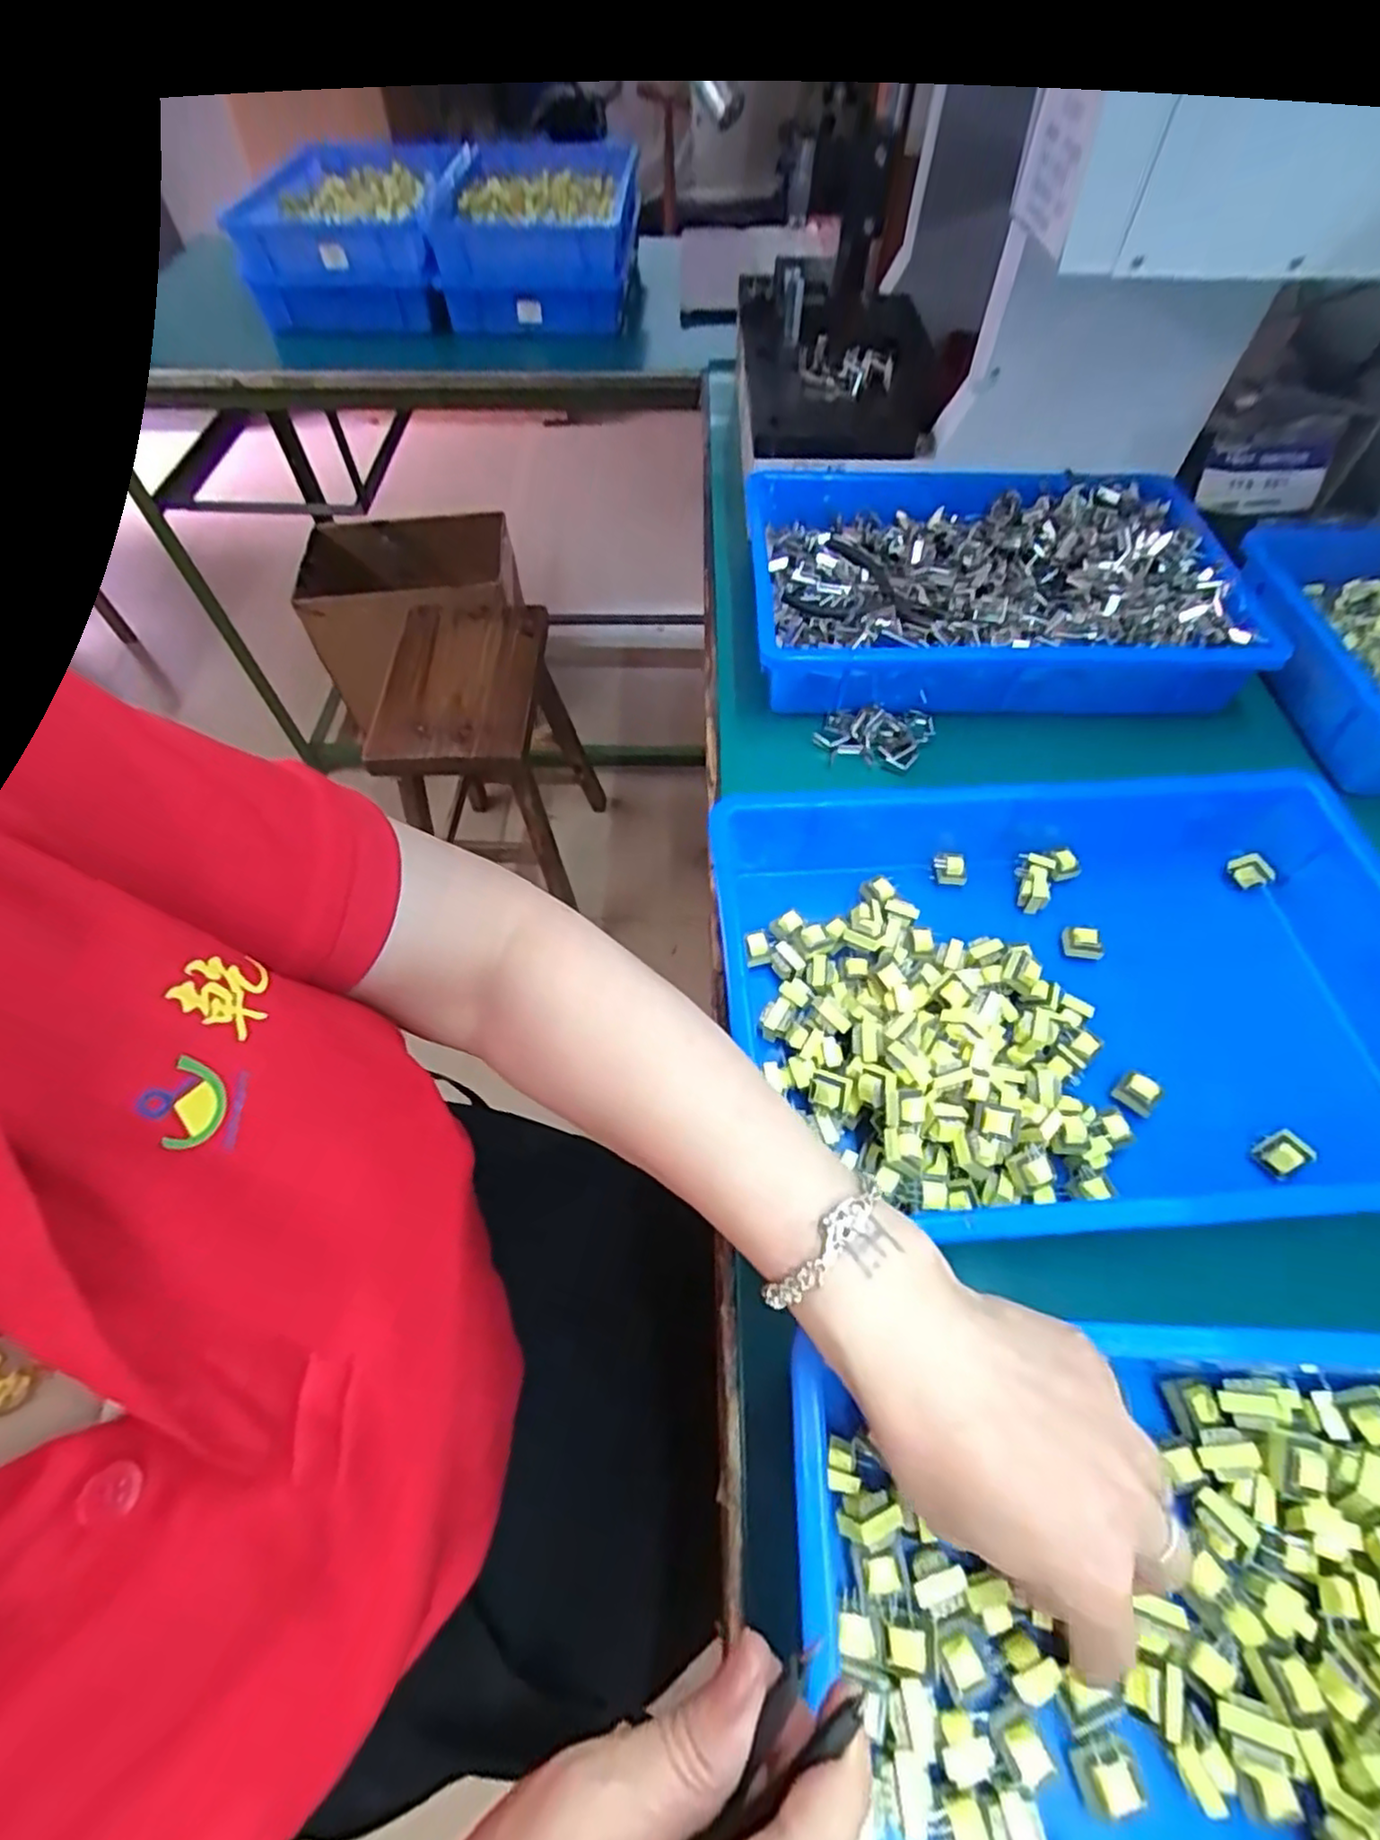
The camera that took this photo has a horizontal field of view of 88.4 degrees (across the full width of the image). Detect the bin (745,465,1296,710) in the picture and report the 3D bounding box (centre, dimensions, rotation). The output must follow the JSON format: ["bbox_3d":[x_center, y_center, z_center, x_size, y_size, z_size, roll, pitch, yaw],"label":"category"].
[{"bbox_3d":[0.235,-0.266,0.577,0.366,0.066,0.244,2,58,2],"label":"bin"}]

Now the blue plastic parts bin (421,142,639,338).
[{"bbox_3d":[-0.199,-0.949,0.993,0.241,0.122,0.394,1,58,1],"label":"blue plastic parts bin"}]

